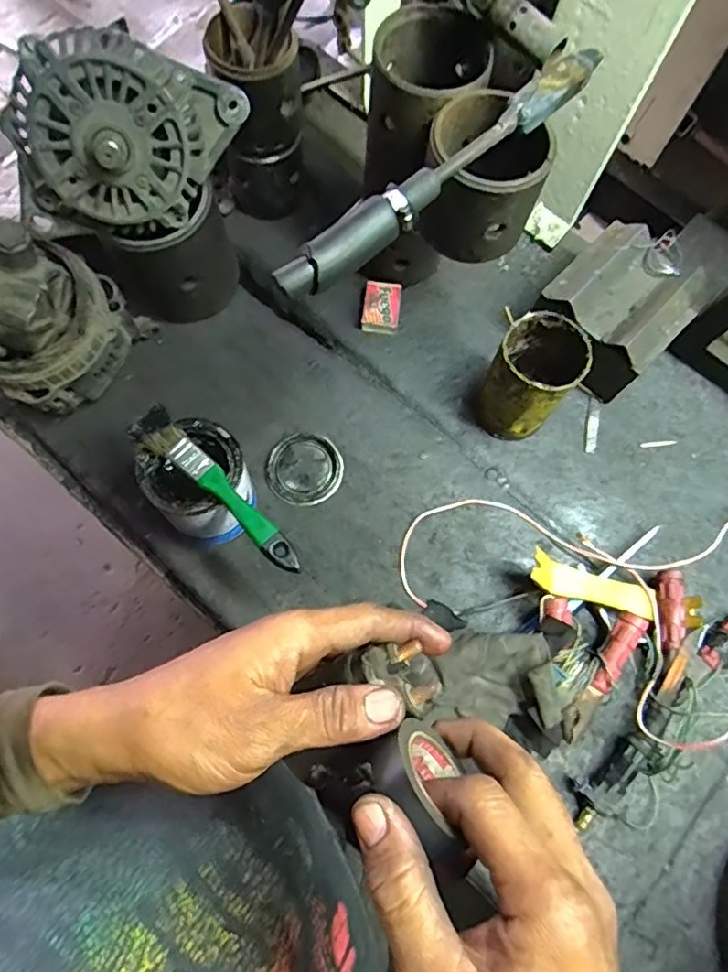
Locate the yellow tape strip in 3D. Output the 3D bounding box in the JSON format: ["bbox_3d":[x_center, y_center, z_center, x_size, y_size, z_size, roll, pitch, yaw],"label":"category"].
[{"bbox_3d":[0.202,0.090,0.513,0.126,0.023,0.032,17,73,-11],"label":"yellow tape strip"}]

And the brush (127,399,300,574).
[{"bbox_3d":[-0.111,0.002,0.449,0.170,0.013,0.031,40,76,9],"label":"brush"}]

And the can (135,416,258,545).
[{"bbox_3d":[-0.142,-0.001,0.512,0.079,0.117,0.086,1,73,-2],"label":"can"}]

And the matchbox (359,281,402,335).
[{"bbox_3d":[0.019,-0.188,0.608,0.039,0.020,0.055,9,73,0],"label":"matchbox"}]

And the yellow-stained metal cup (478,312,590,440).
[{"bbox_3d":[0.152,-0.096,0.538,0.070,0.115,0.075,1,73,-2],"label":"yellow-stained metal cup"}]

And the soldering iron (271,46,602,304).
[{"bbox_3d":[0.054,-0.209,0.379,0.270,0.031,0.028,-39,79,-12],"label":"soldering iron"}]

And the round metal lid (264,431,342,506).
[{"bbox_3d":[-0.060,-0.018,0.573,0.073,0.005,0.073,1,73,-2],"label":"round metal lid"}]

